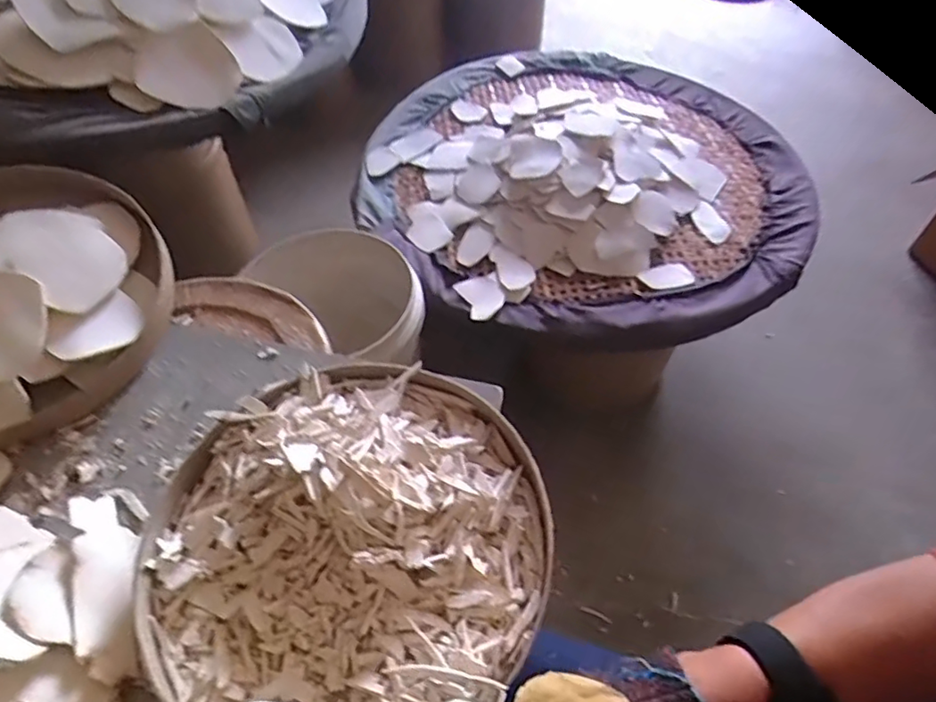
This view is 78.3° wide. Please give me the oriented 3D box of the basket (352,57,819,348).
[{"bbox_3d":[0.184,-0.317,1.059,0.842,0.129,0.646,23,57,15],"label":"basket"}]

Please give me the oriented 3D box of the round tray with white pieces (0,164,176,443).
[{"bbox_3d":[-0.470,-0.059,0.574,0.291,0.089,0.282,0,54,-1],"label":"round tray with white pieces"}]

